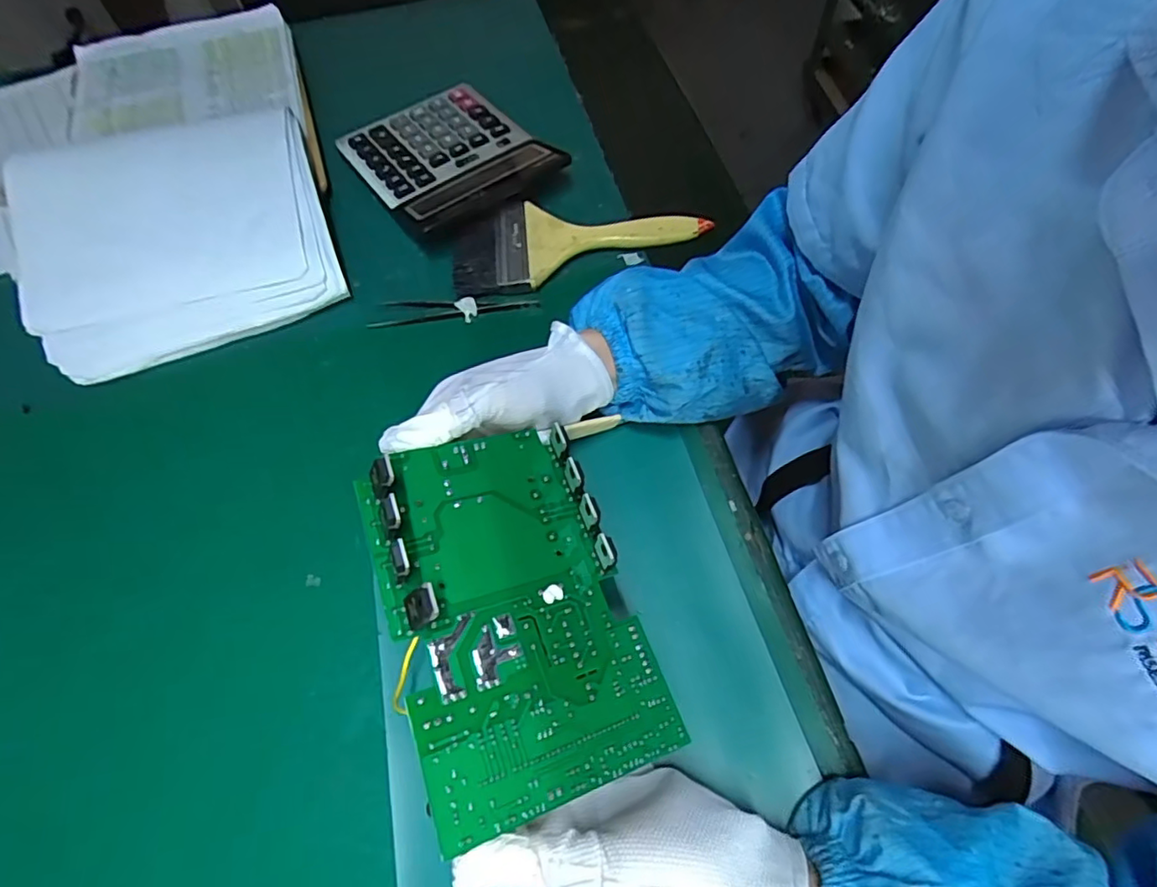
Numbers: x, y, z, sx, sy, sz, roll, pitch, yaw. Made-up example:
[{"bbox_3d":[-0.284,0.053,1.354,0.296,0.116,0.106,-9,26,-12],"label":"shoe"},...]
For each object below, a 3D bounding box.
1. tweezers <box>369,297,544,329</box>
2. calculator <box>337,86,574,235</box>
[{"bbox_3d":[-0.098,-0.105,0.455,0.127,0.015,0.020,-3,62,2],"label":"tweezers"},{"bbox_3d":[-0.117,-0.256,0.523,0.139,0.032,0.176,-37,66,-15],"label":"calculator"}]

